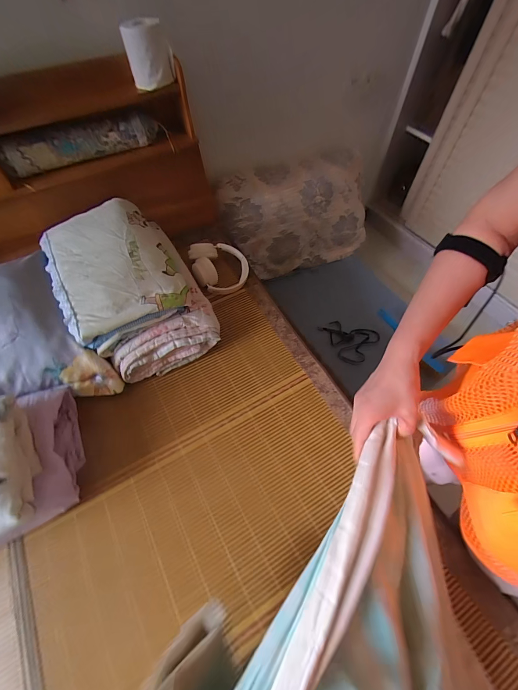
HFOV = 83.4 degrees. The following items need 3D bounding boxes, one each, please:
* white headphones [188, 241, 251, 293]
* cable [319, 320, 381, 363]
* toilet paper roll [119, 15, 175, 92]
[{"bbox_3d":[-0.116,-0.239,0.883,0.166,0.068,0.156,-15,60,-9],"label":"white headphones"},{"bbox_3d":[0.389,-0.028,1.209,0.204,0.008,0.209,-24,61,-14],"label":"cable"},{"bbox_3d":[-0.260,-0.689,0.688,0.100,0.104,0.075,-16,61,-9],"label":"toilet paper roll"}]

